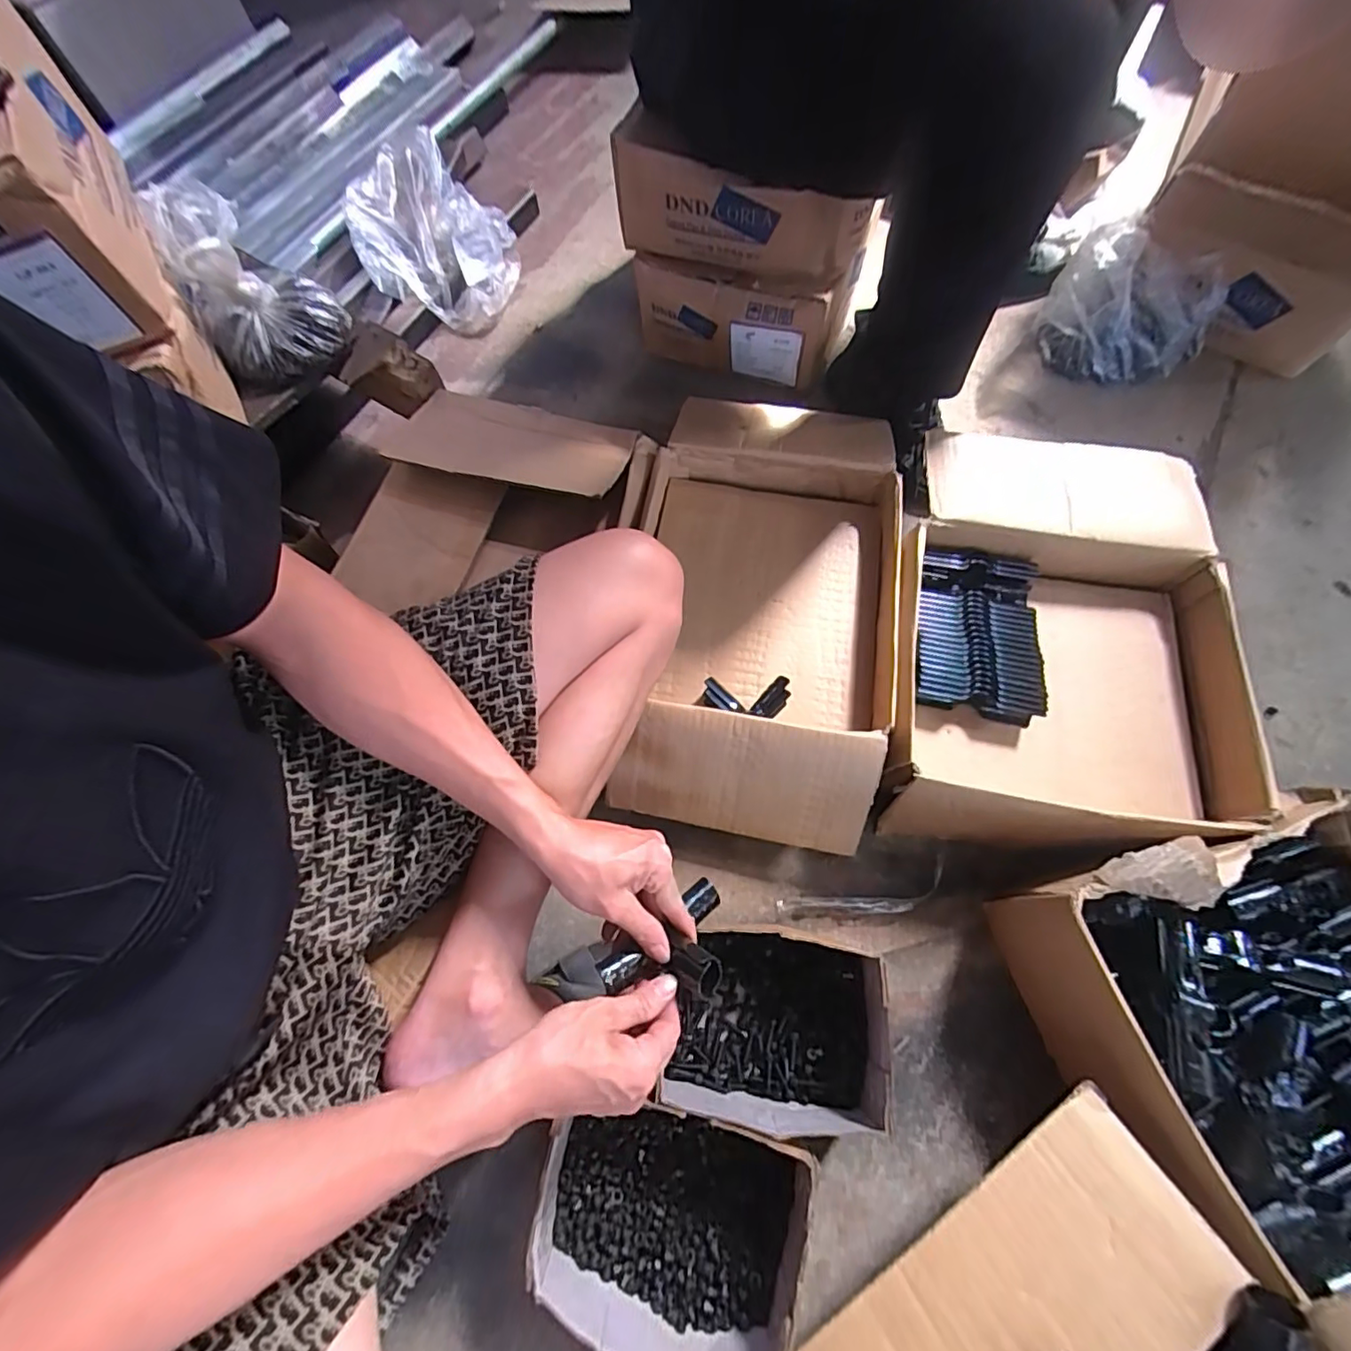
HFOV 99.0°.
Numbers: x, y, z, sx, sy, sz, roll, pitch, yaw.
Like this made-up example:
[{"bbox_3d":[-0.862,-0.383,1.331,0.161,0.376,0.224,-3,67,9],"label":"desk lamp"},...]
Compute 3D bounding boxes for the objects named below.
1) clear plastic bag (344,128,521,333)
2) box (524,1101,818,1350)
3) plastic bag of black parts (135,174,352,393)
[{"bbox_3d":[-0.375,-0.685,0.901,0.229,0.135,0.248,-20,70,-6],"label":"clear plastic bag"},{"bbox_3d":[-0.006,0.449,0.484,0.204,0.100,0.164,14,68,8],"label":"box"},{"bbox_3d":[-0.451,-0.406,0.641,0.138,0.208,0.132,-34,72,-11],"label":"plastic bag of black parts"}]

